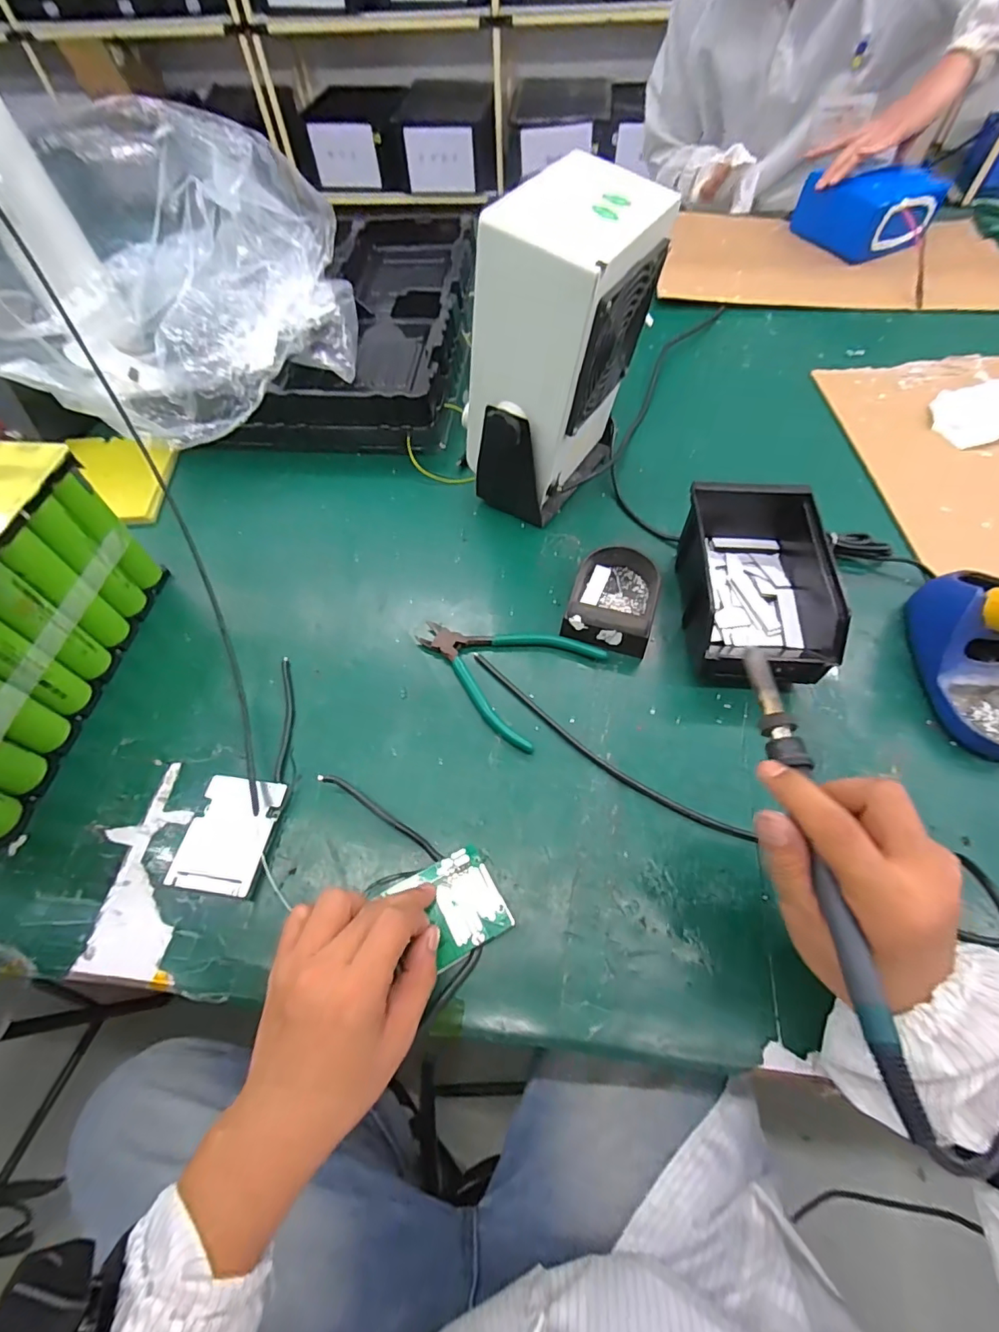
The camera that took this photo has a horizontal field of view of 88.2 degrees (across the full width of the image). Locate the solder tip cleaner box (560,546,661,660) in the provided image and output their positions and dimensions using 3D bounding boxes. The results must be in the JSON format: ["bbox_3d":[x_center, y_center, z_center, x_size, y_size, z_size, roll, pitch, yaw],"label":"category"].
[{"bbox_3d":[0.104,-0.063,0.471,0.077,0.035,0.105,14,61,10],"label":"solder tip cleaner box"}]

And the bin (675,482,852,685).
[{"bbox_3d":[0.227,-0.075,0.449,0.122,0.075,0.185,3,60,4],"label":"bin"}]

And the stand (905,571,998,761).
[{"bbox_3d":[0.393,-0.013,0.402,0.084,0.086,0.153,2,60,3],"label":"stand"}]

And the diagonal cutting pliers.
[{"bbox_3d":[0.001,-0.009,0.454,0.144,0.010,0.114,35,67,20],"label":"diagonal cutting pliers"}]

